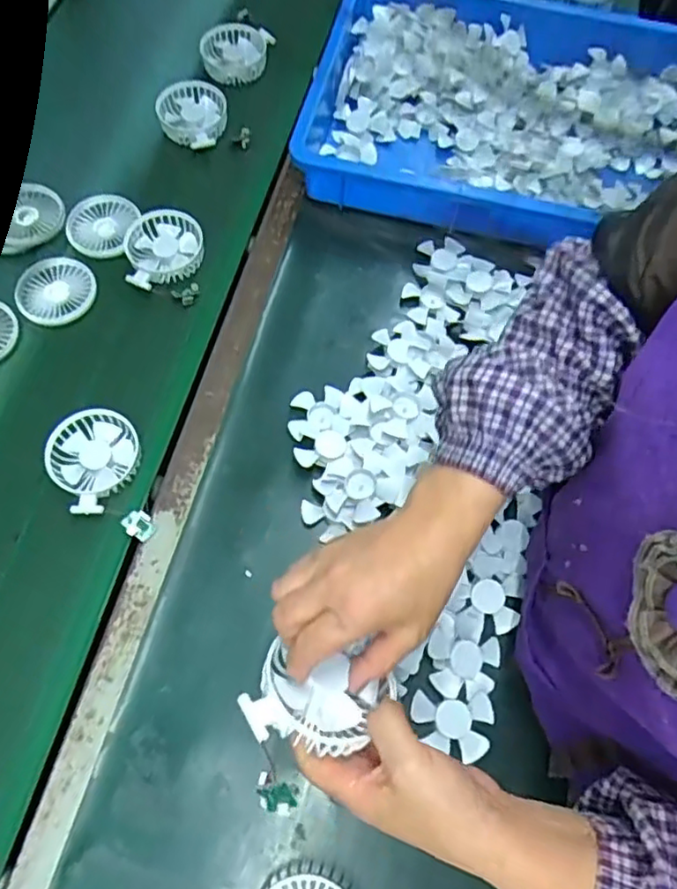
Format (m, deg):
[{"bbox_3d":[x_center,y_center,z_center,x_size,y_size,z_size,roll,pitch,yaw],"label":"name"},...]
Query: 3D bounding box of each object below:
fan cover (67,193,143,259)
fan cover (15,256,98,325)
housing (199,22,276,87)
[{"bbox_3d":[-0.289,-0.267,0.760,0.085,0.019,0.100,7,67,4],"label":"fan cover"},{"bbox_3d":[-0.329,-0.179,0.729,0.085,0.009,0.087,33,71,14],"label":"fan cover"},{"bbox_3d":[-0.143,-0.542,0.872,0.091,0.036,0.098,13,68,6],"label":"housing"}]

